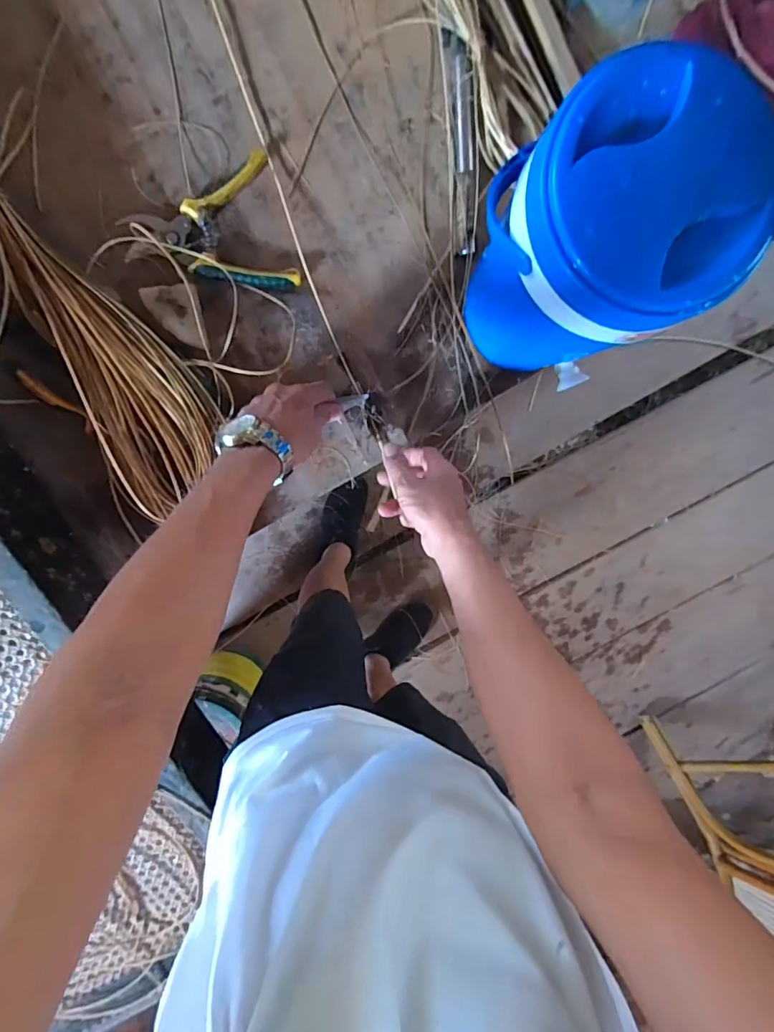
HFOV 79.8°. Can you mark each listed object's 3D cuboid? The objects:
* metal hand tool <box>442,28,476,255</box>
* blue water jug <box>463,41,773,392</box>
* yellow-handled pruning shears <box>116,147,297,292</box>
[{"bbox_3d":[0.085,-0.412,0.519,0.026,0.019,0.222,-6,96,-3],"label":"metal hand tool"},{"bbox_3d":[0.182,-0.228,0.422,0.161,0.248,0.161,0,96,-4],"label":"blue water jug"},{"bbox_3d":[-0.200,-0.312,0.509,0.167,0.034,0.140,-14,97,-2],"label":"yellow-handled pruning shears"}]

